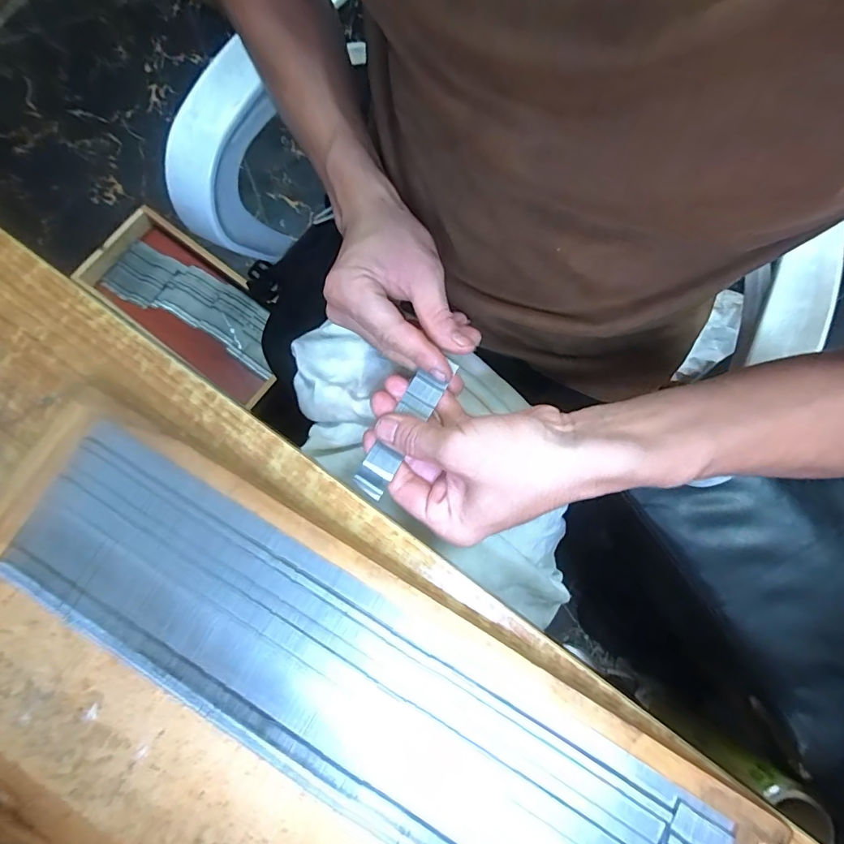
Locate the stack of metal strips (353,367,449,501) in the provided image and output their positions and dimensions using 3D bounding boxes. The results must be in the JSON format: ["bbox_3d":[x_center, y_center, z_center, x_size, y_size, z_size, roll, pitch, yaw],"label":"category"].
[{"bbox_3d":[-0.016,0.008,0.297,0.022,0.006,0.085,28,84,6],"label":"stack of metal strips"}]

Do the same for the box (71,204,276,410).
[{"bbox_3d":[-0.433,-0.231,0.883,0.441,0.051,0.186,36,80,7],"label":"box"}]

